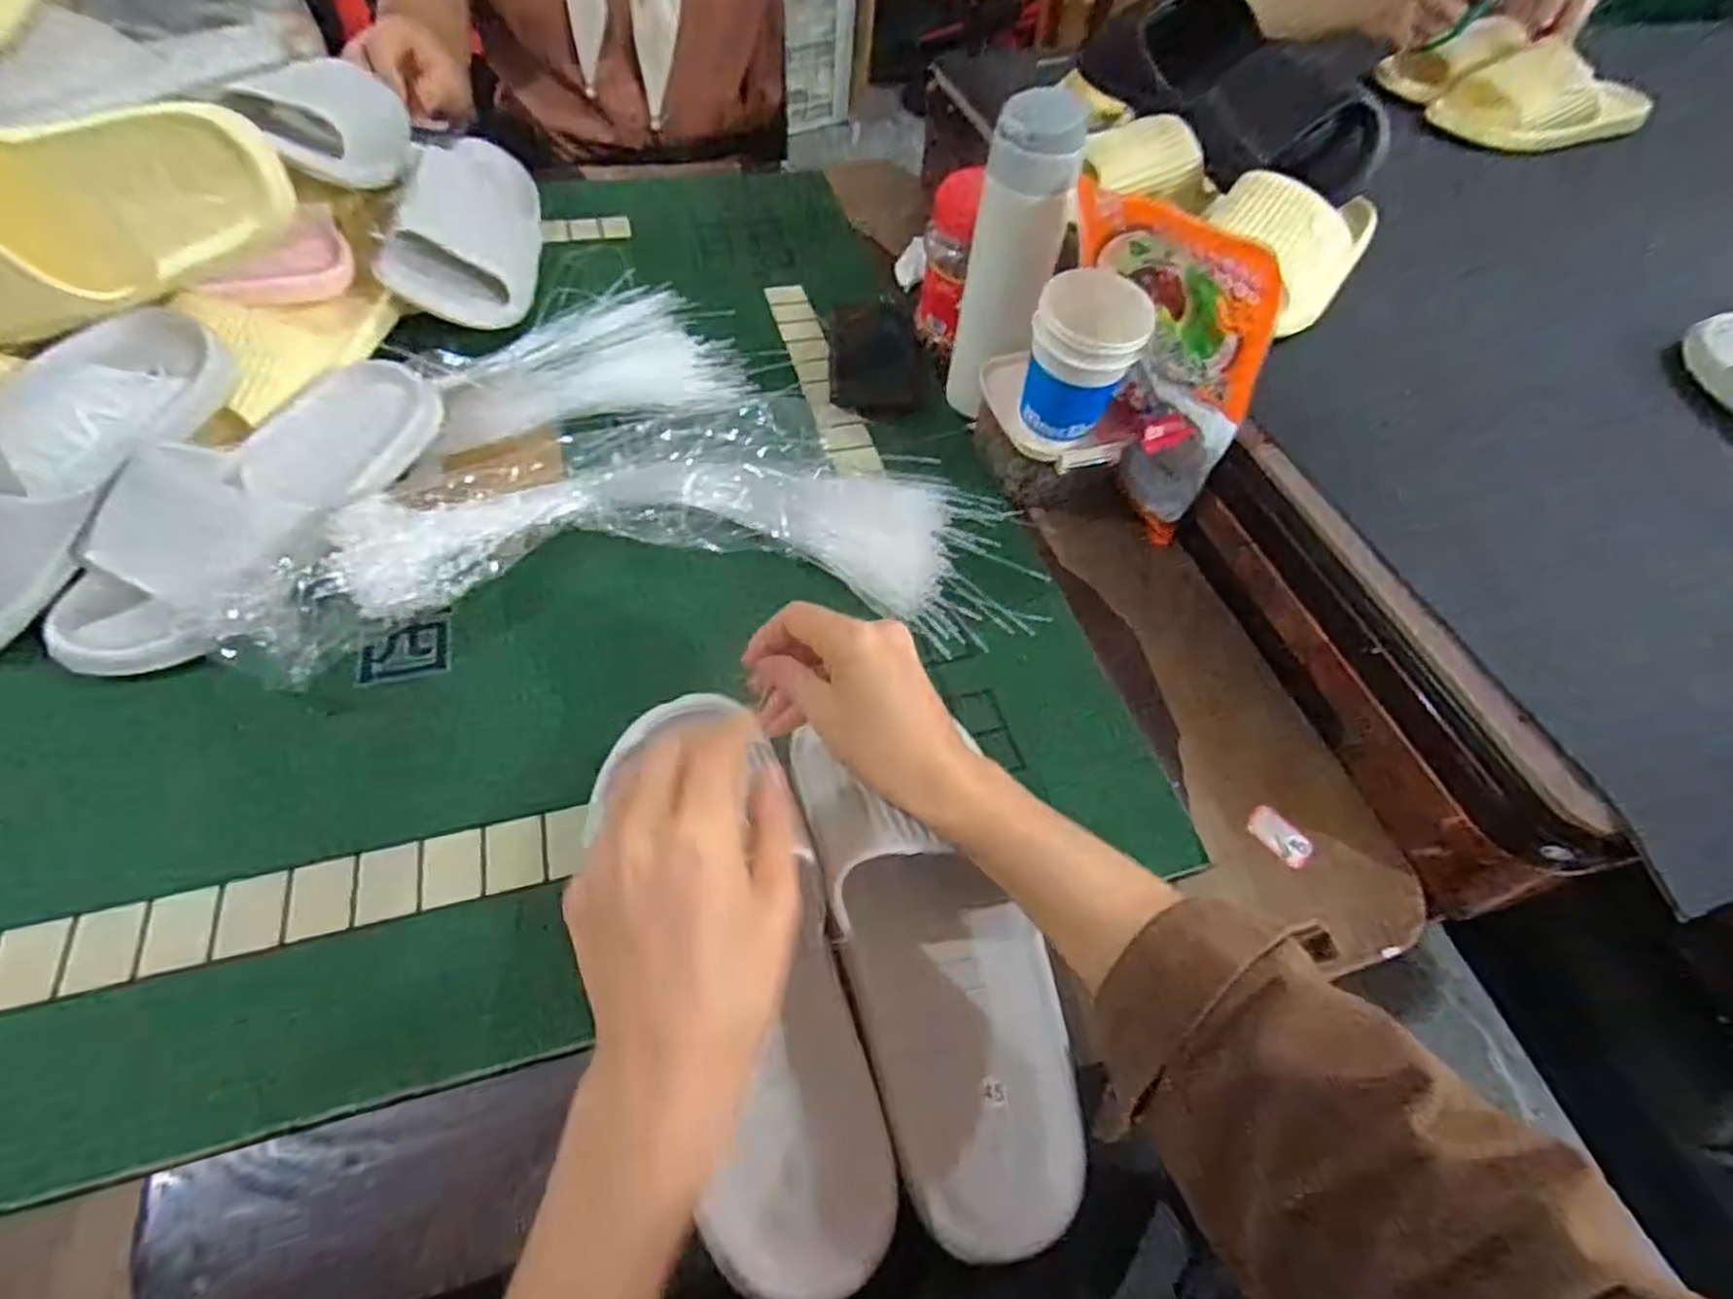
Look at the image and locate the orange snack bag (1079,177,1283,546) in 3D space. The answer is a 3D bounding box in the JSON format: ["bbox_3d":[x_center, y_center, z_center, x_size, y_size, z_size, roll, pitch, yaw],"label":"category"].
[{"bbox_3d":[0.192,-0.203,0.545,0.049,0.206,0.170,-19,58,-17],"label":"orange snack bag"}]

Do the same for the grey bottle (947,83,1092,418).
[{"bbox_3d":[0.109,-0.275,0.577,0.063,0.219,0.052,-1,55,-6],"label":"grey bottle"}]

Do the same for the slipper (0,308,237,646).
[{"bbox_3d":[-0.499,-0.108,0.460,0.108,0.067,0.258,28,67,-14],"label":"slipper"}]

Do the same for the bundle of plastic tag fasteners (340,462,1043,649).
[{"bbox_3d":[-0.106,-0.083,0.520,0.432,0.056,0.158,0,55,-5],"label":"bundle of plastic tag fasteners"}]

